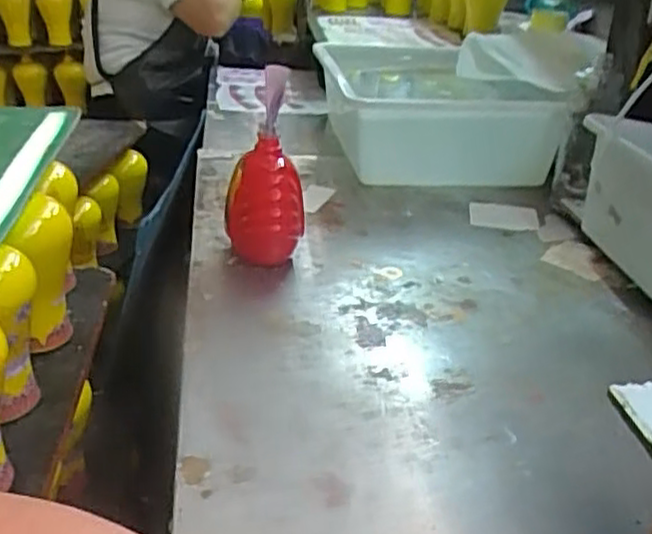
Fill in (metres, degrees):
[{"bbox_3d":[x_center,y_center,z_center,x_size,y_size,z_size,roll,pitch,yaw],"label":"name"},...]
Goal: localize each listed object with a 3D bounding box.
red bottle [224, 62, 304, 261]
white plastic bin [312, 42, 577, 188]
[{"bbox_3d":[-0.072,-0.110,0.866,0.093,0.225,0.080,0,27,-7],"label":"red bottle"},{"bbox_3d":[0.175,-0.255,1.249,0.330,0.163,0.431,-3,28,-12],"label":"white plastic bin"}]

